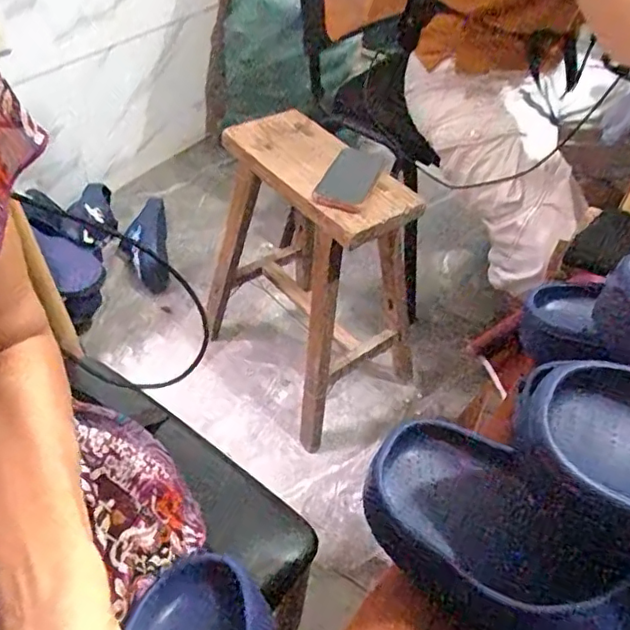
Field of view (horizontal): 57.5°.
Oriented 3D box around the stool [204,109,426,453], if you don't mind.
[{"bbox_3d":[0.000,-0.088,1.133,0.352,0.515,0.392,-33,57,-29],"label":"stool"}]

